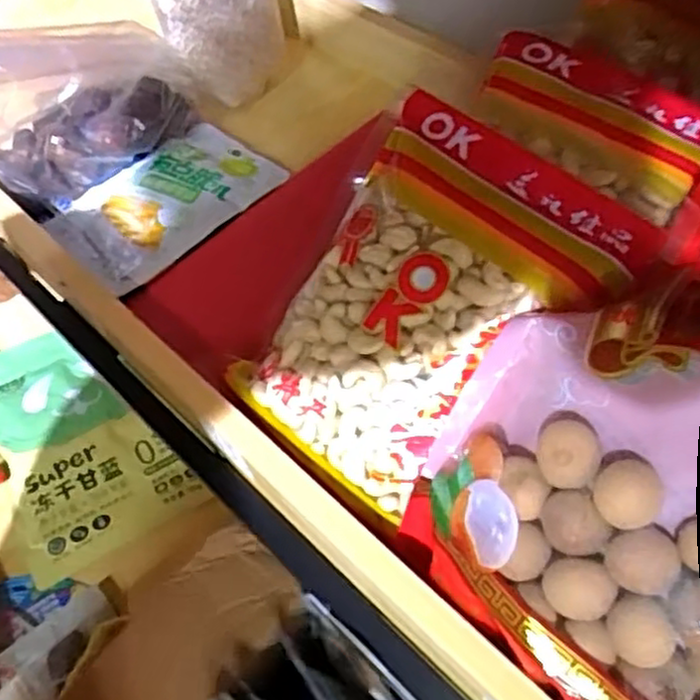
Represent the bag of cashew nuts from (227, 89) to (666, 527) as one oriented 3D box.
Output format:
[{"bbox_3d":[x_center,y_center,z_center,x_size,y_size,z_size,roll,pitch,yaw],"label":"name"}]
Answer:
[{"bbox_3d":[0.035,-0.024,0.374,0.151,0.027,0.195,39,91,26],"label":"bag of cashew nuts"}]

